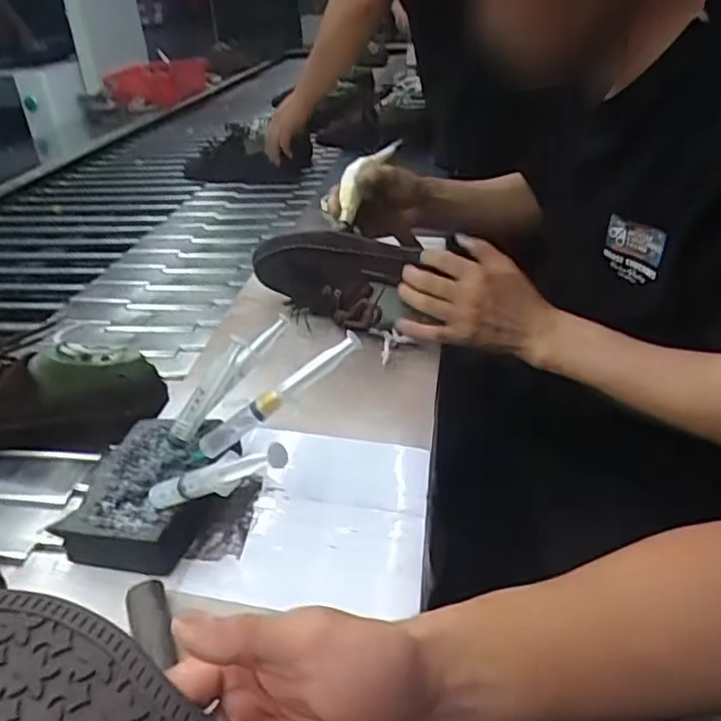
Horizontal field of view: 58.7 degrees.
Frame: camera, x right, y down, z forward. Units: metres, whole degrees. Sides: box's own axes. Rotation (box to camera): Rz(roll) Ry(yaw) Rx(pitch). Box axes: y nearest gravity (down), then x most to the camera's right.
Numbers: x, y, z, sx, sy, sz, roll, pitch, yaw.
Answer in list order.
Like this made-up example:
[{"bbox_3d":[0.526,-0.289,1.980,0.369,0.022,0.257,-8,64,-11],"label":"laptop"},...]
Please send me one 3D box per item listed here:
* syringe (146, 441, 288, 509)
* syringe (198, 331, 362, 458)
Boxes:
[{"bbox_3d":[-0.093,0.074,0.399,0.130,0.017,0.015,-23,18,34],"label":"syringe"},{"bbox_3d":[-0.057,0.025,0.452,0.142,0.018,0.011,-36,27,17],"label":"syringe"}]

